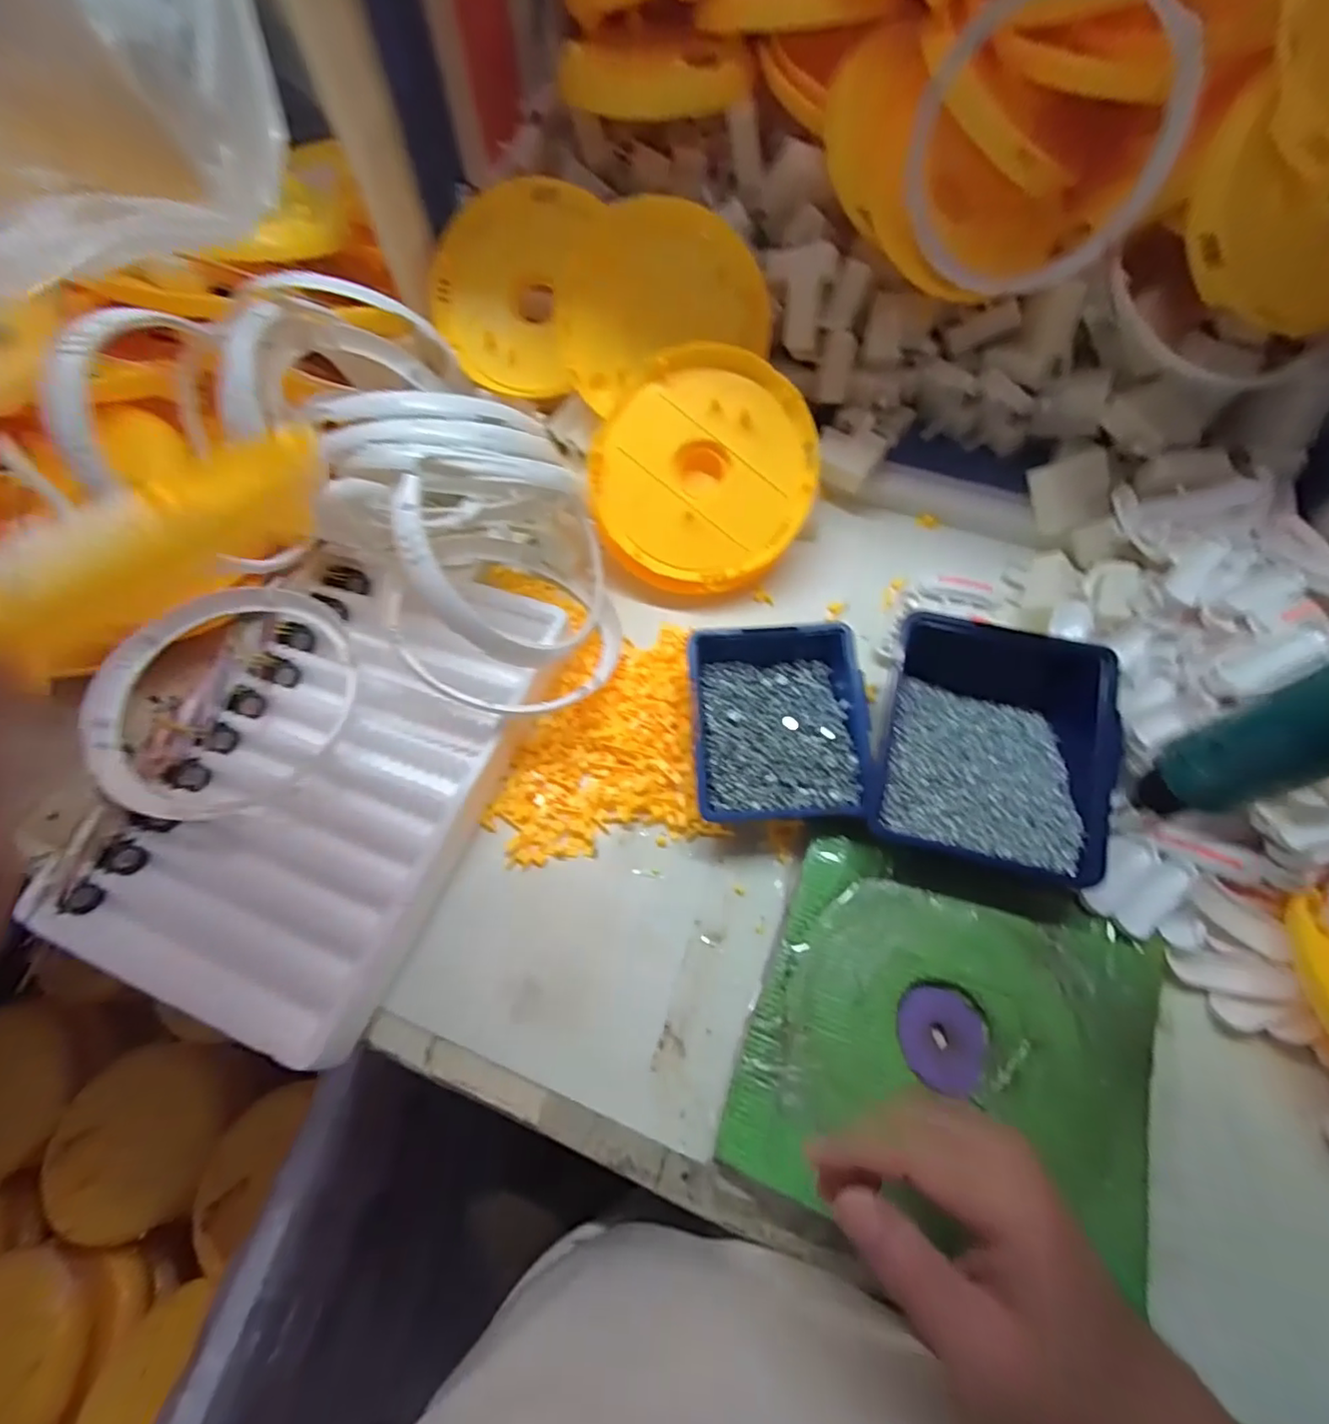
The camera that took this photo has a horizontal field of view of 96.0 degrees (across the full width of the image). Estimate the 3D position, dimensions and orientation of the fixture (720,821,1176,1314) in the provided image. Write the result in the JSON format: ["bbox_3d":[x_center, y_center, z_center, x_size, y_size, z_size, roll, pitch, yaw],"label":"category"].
[{"bbox_3d":[0.175,0.193,0.364,0.224,0.015,0.213,17,66,10],"label":"fixture"}]

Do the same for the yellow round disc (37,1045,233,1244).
[{"bbox_3d":[-0.601,0.487,0.685,0.191,0.034,0.176,-1,64,2],"label":"yellow round disc"}]

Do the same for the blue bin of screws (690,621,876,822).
[{"bbox_3d":[0.082,0.008,0.434,0.119,0.048,0.137,-2,64,1],"label":"blue bin of screws"}]

